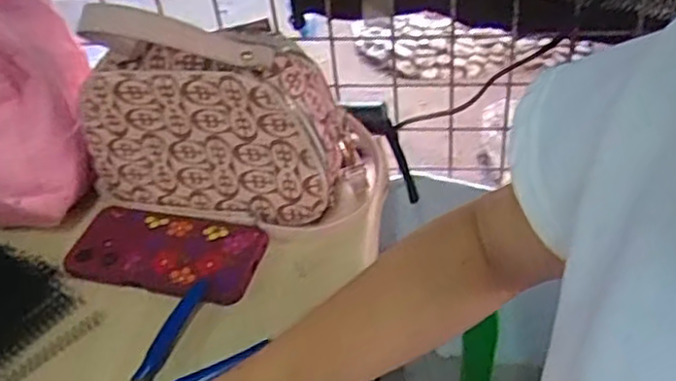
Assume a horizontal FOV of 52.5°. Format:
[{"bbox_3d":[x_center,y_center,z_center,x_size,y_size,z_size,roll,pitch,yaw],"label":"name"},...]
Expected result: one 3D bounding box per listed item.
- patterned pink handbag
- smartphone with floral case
[{"bbox_3d":[-0.093,-0.066,0.569,0.247,0.182,0.086,9,45,17],"label":"patterned pink handbag"},{"bbox_3d":[-0.148,0.051,0.588,0.169,0.014,0.083,7,44,15],"label":"smartphone with floral case"}]

